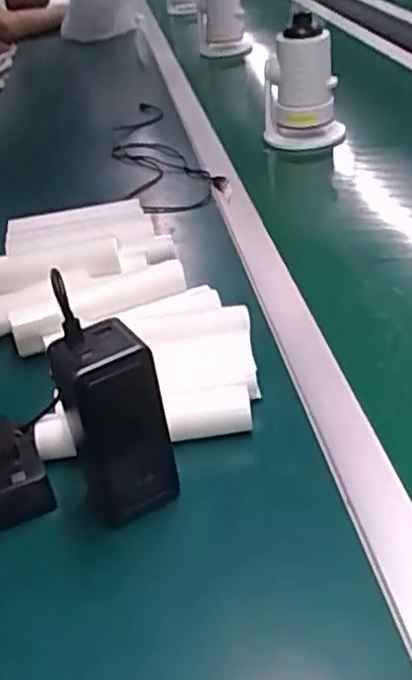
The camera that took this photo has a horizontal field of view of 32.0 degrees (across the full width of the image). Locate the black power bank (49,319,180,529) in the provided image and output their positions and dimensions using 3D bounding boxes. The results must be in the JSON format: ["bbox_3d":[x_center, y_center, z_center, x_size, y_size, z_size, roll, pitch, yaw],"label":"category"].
[{"bbox_3d":[-0.061,0.057,0.485,0.062,0.153,0.053,-20,35,-19],"label":"black power bank"}]

